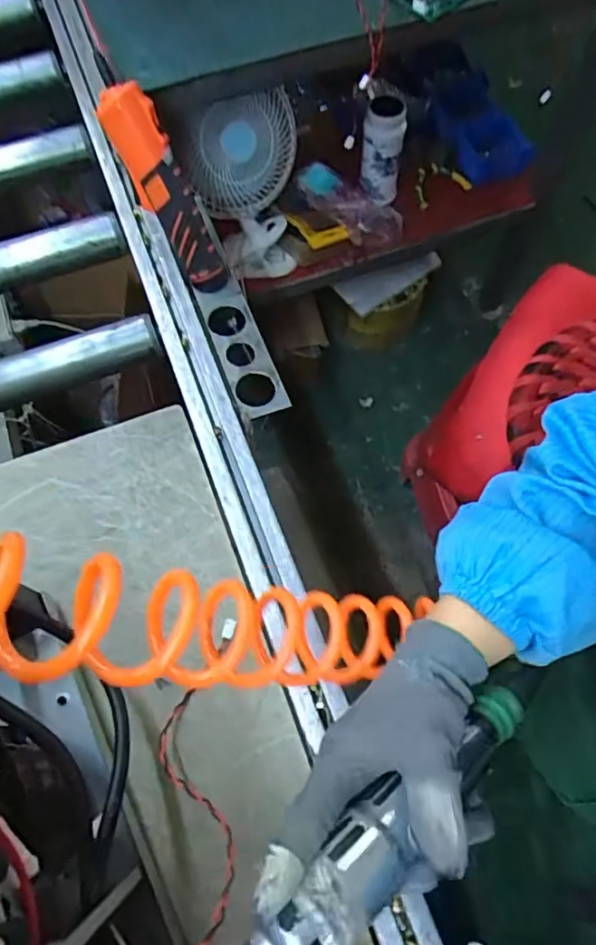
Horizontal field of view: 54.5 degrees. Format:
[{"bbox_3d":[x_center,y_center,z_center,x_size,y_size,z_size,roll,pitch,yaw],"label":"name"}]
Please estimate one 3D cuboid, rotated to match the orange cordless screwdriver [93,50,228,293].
[{"bbox_3d":[-0.129,-0.276,0.562,0.045,0.219,0.038,-40,40,-15],"label":"orange cordless screwdriver"}]

